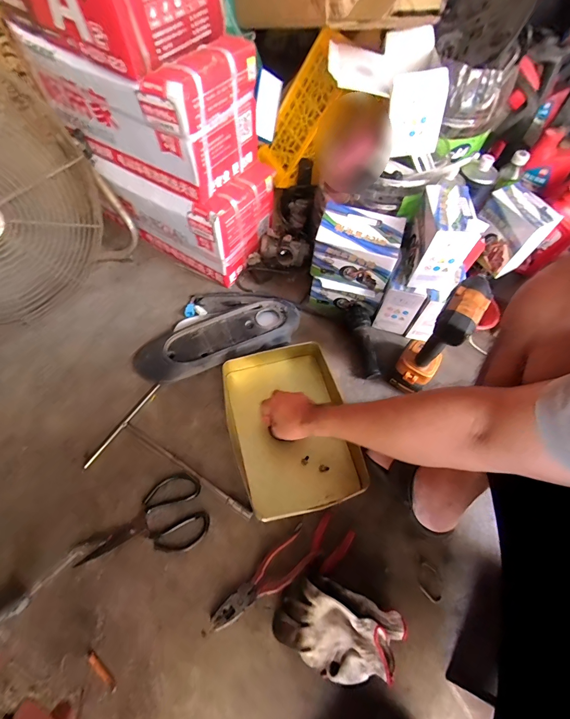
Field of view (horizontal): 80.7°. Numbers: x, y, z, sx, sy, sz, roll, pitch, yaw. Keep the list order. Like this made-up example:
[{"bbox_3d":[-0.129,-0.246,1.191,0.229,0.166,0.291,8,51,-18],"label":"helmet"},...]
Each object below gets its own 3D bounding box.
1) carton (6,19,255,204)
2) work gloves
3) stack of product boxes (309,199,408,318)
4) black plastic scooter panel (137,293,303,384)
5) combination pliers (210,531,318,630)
[{"bbox_3d":[-0.268,-0.518,0.661,0.391,0.198,0.210,32,65,13],"label":"carton"},{"bbox_3d":[0.077,0.401,0.497,0.179,0.057,0.110,22,63,8],"label":"work gloves"},{"bbox_3d":[0.141,-0.191,0.718,0.162,0.216,0.104,18,63,7],"label":"stack of product boxes"},{"bbox_3d":[-0.154,-0.075,0.742,0.369,0.047,0.204,-20,65,-13],"label":"black plastic scooter panel"},{"bbox_3d":[-0.035,0.353,0.533,0.183,0.025,0.050,-33,68,-18],"label":"combination pliers"}]

